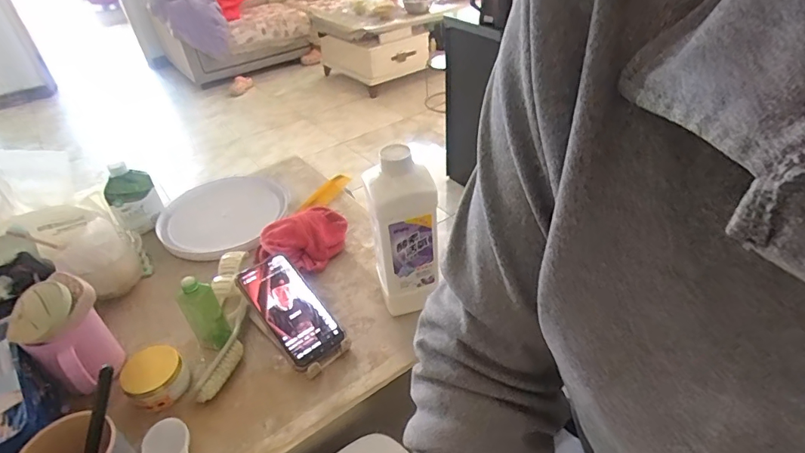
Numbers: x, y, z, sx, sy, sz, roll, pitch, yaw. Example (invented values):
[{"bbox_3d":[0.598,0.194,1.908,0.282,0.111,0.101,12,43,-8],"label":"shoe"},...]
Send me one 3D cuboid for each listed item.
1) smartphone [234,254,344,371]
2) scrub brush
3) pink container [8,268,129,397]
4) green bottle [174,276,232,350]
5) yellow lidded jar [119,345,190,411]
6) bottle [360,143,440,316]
[{"bbox_3d":[-0.151,0.110,0.617,0.076,0.017,0.158,-31,67,-29],"label":"smartphone"},{"bbox_3d":[-0.245,0.126,0.641,0.057,0.053,0.244,-8,38,-4],"label":"scrub brush"},{"bbox_3d":[-0.400,0.142,0.564,0.085,0.146,0.088,24,46,32],"label":"pink container"},{"bbox_3d":[-0.265,0.110,0.610,0.045,0.111,0.041,-27,43,-26],"label":"green bottle"},{"bbox_3d":[-0.305,0.184,0.566,0.063,0.043,0.070,28,49,35],"label":"yellow lidded jar"},{"bbox_3d":[0.000,0.015,0.600,0.080,0.242,0.060,-12,38,-8],"label":"bottle"}]

